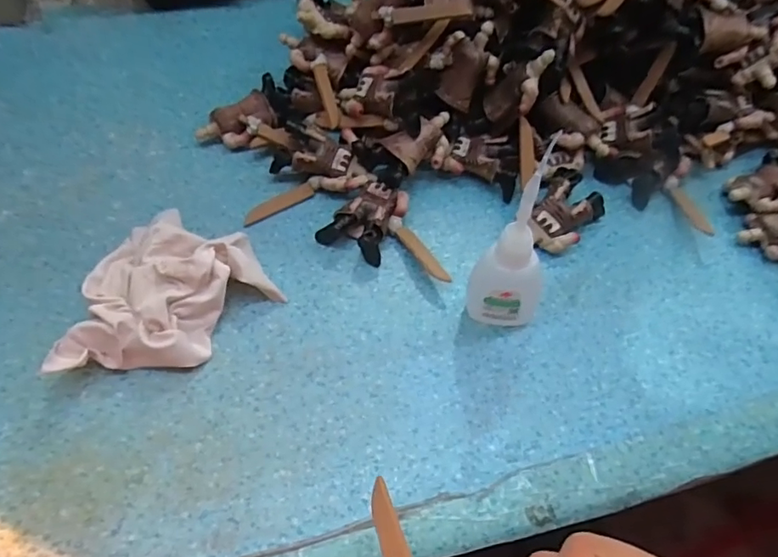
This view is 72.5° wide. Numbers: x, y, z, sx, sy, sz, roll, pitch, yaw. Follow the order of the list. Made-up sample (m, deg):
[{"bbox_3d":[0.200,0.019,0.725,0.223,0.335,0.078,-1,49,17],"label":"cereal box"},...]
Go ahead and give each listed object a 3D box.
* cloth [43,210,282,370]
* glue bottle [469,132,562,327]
[{"bbox_3d":[-0.110,0.009,0.256,0.068,0.031,0.099,40,63,19],"label":"cloth"},{"bbox_3d":[0.060,-0.009,0.234,0.030,0.111,0.019,34,61,15],"label":"glue bottle"}]

